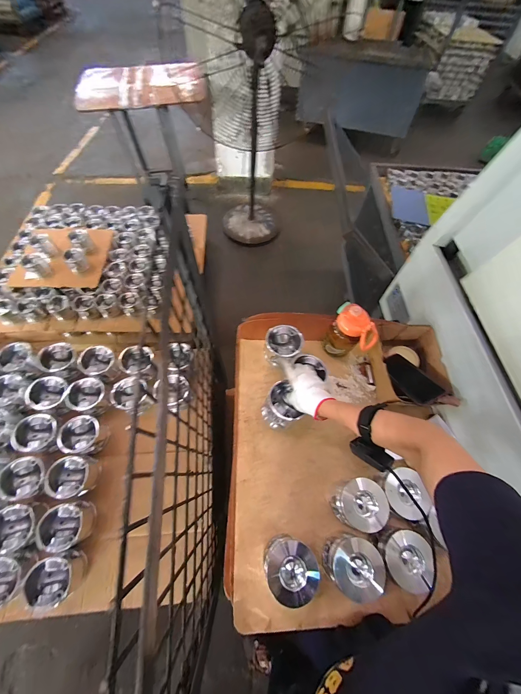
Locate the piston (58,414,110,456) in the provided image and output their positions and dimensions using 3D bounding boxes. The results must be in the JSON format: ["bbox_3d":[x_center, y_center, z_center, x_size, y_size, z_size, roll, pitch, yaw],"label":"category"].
[{"bbox_3d":[-0.474,0.237,0.717,0.097,0.074,0.089,9,60,2],"label":"piston"}]

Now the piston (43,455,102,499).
[{"bbox_3d":[-0.468,0.327,0.676,0.094,0.077,0.097,0,60,-3],"label":"piston"}]

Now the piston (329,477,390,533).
[{"bbox_3d":[0.206,0.331,0.565,0.100,0.091,0.094,2,60,-2],"label":"piston"}]

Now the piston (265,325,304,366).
[{"bbox_3d":[0.059,-0.001,0.707,0.092,0.076,0.091,1,60,-2],"label":"piston"}]

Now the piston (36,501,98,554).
[{"bbox_3d":[-0.459,0.422,0.630,0.102,0.083,0.096,-5,61,-6],"label":"piston"}]

